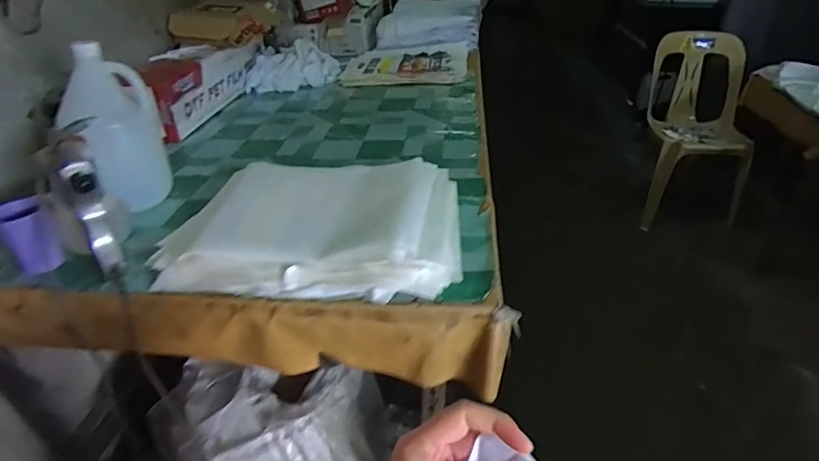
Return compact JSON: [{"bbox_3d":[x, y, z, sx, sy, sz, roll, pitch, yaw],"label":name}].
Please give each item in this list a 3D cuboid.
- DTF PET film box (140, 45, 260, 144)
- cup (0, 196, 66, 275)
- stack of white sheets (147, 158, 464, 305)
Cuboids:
[{"bbox_3d":[-0.587,-0.424,1.361,0.122,0.143,0.574,4,34,6],"label":"DTF PET film box"},{"bbox_3d":[-0.582,0.011,0.748,0.076,0.103,0.065,28,43,35],"label":"cup"},{"bbox_3d":[-0.151,-0.016,0.810,0.464,0.050,0.336,1,34,2],"label":"stack of white sheets"}]

